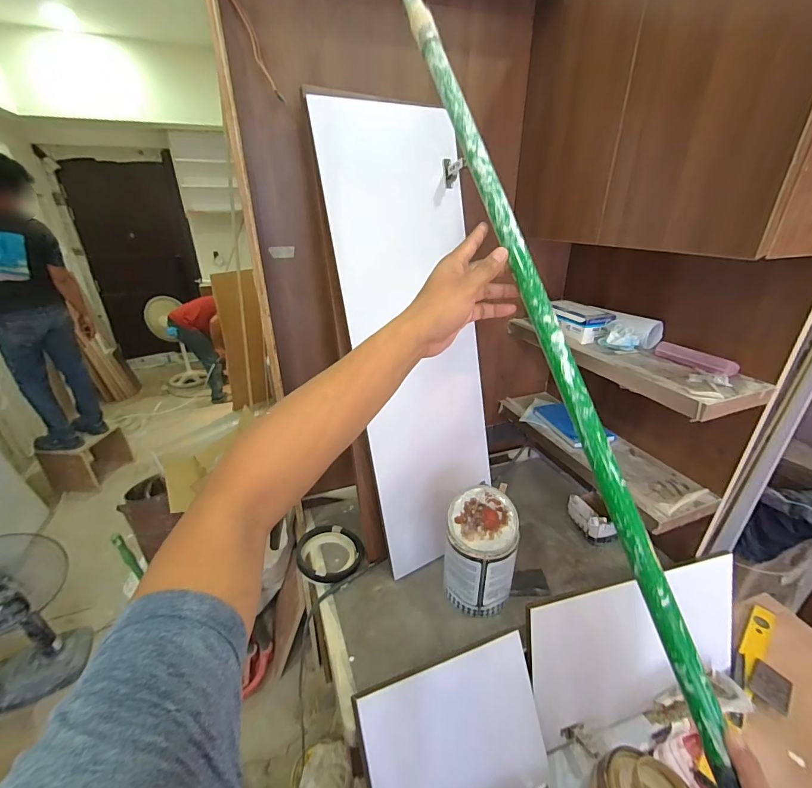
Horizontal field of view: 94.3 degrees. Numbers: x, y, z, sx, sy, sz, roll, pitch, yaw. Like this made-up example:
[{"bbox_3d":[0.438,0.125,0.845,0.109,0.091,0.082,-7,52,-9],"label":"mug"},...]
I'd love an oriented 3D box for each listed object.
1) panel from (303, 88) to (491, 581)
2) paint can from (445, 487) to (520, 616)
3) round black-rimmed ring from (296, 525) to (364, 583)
[{"bbox_3d":[0.030,-0.105,0.917,0.336,1.049,0.033,-15,14,-25],"label":"panel"},{"bbox_3d":[0.174,0.372,0.889,0.160,0.245,0.155,6,27,13],"label":"paint can"},{"bbox_3d":[-0.206,0.426,1.030,0.171,0.043,0.179,-1,26,0],"label":"round black-rimmed ring"}]

